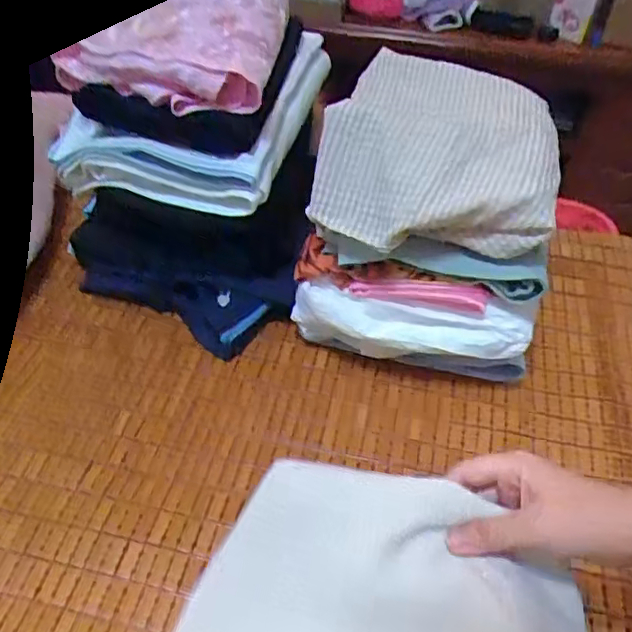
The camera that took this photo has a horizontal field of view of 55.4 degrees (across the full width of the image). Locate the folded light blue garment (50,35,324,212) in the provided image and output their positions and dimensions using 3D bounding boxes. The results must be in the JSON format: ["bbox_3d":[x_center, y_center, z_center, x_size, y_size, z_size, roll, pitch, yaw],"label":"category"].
[{"bbox_3d":[-0.129,-0.231,0.674,0.224,0.067,0.272,12,47,10],"label":"folded light blue garment"}]

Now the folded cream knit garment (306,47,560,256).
[{"bbox_3d":[0.130,-0.176,0.601,0.215,0.074,0.290,14,48,11],"label":"folded cream knit garment"}]

